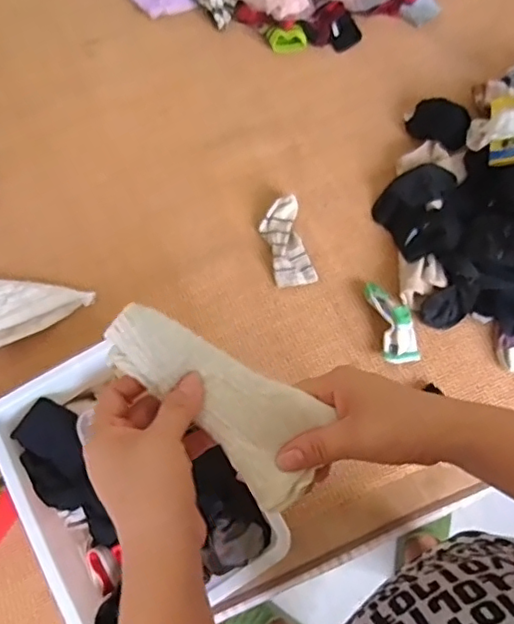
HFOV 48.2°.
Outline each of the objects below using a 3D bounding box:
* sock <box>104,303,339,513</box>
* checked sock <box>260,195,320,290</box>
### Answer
[{"bbox_3d":[-0.024,0.054,0.383,0.161,0.021,0.069,41,78,-1],"label":"sock"},{"bbox_3d":[0.048,-0.113,0.931,0.066,0.021,0.147,-14,73,-3],"label":"checked sock"}]

